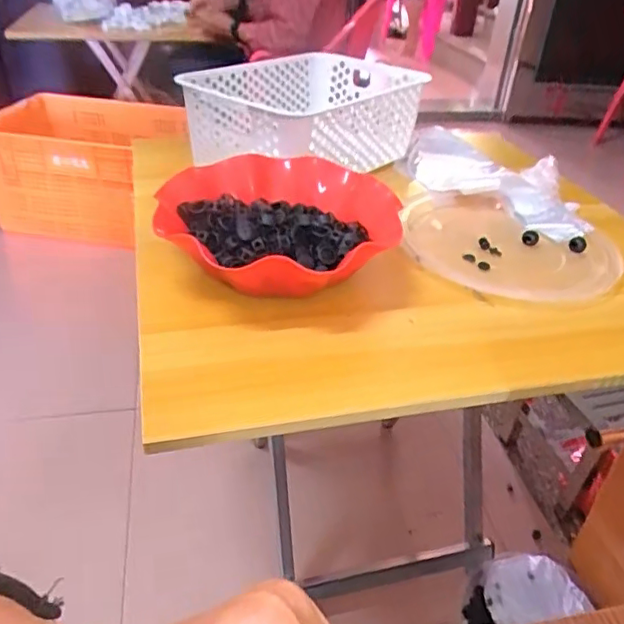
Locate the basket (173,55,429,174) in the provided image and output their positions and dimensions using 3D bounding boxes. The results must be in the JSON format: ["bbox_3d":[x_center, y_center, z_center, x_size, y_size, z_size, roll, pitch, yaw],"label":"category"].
[{"bbox_3d":[-0.002,-0.288,0.851,0.244,0.112,0.339,27,41,30],"label":"basket"}]

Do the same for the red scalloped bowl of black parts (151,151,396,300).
[{"bbox_3d":[-0.033,-0.082,0.577,0.222,0.073,0.226,2,35,-2],"label":"red scalloped bowl of black parts"}]

